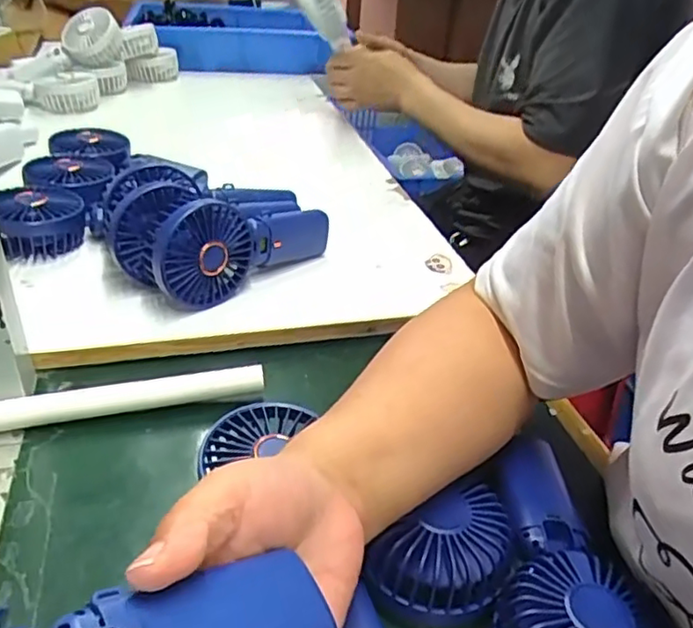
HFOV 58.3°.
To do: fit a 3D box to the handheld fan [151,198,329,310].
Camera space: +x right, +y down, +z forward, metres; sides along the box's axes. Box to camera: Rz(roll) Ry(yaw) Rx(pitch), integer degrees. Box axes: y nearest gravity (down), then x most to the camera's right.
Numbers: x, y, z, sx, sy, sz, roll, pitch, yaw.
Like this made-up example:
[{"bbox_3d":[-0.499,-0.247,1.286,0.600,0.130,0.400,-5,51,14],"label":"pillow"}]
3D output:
[{"bbox_3d":[-0.085,-0.063,0.539,0.177,0.088,0.032,-24,44,-38],"label":"handheld fan"}]

